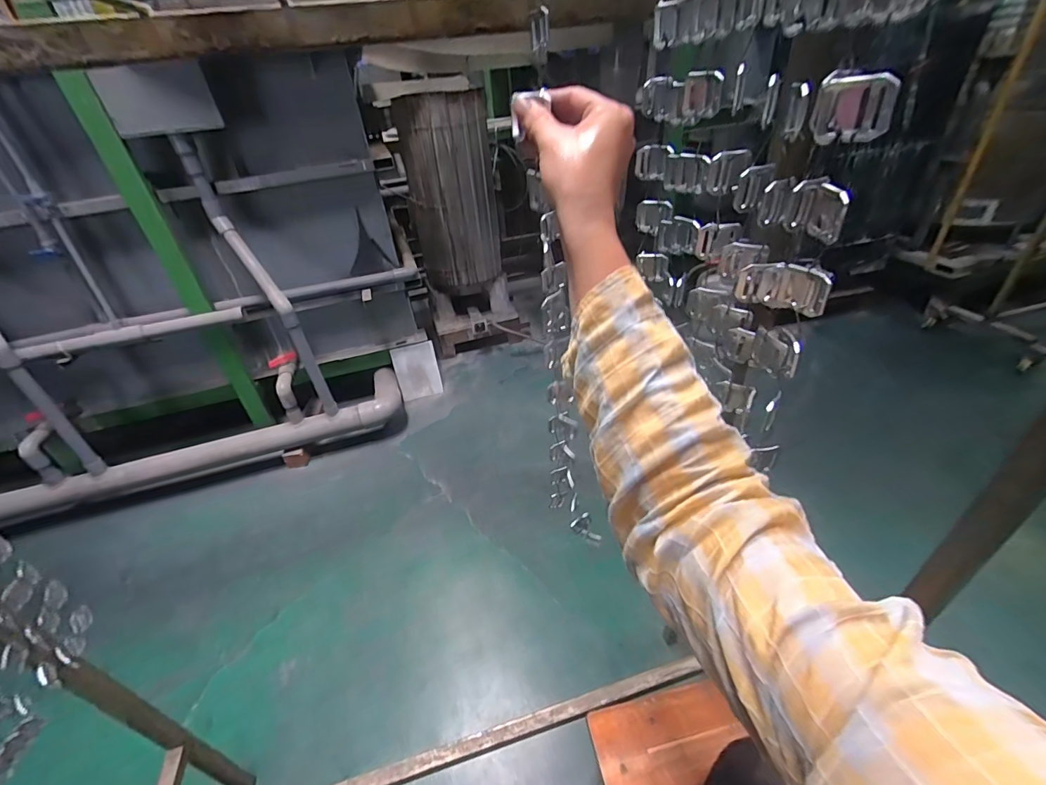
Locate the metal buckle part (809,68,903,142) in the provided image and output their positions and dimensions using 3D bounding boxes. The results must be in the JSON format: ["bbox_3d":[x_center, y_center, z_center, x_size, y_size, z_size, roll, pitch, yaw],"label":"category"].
[{"bbox_3d":[0.180,-0.156,0.243,0.009,0.034,0.039,-36,41,-26],"label":"metal buckle part"}]

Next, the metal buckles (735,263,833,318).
[{"bbox_3d":[0.185,-0.076,0.322,0.008,0.033,0.074,-14,22,-16],"label":"metal buckles"}]

